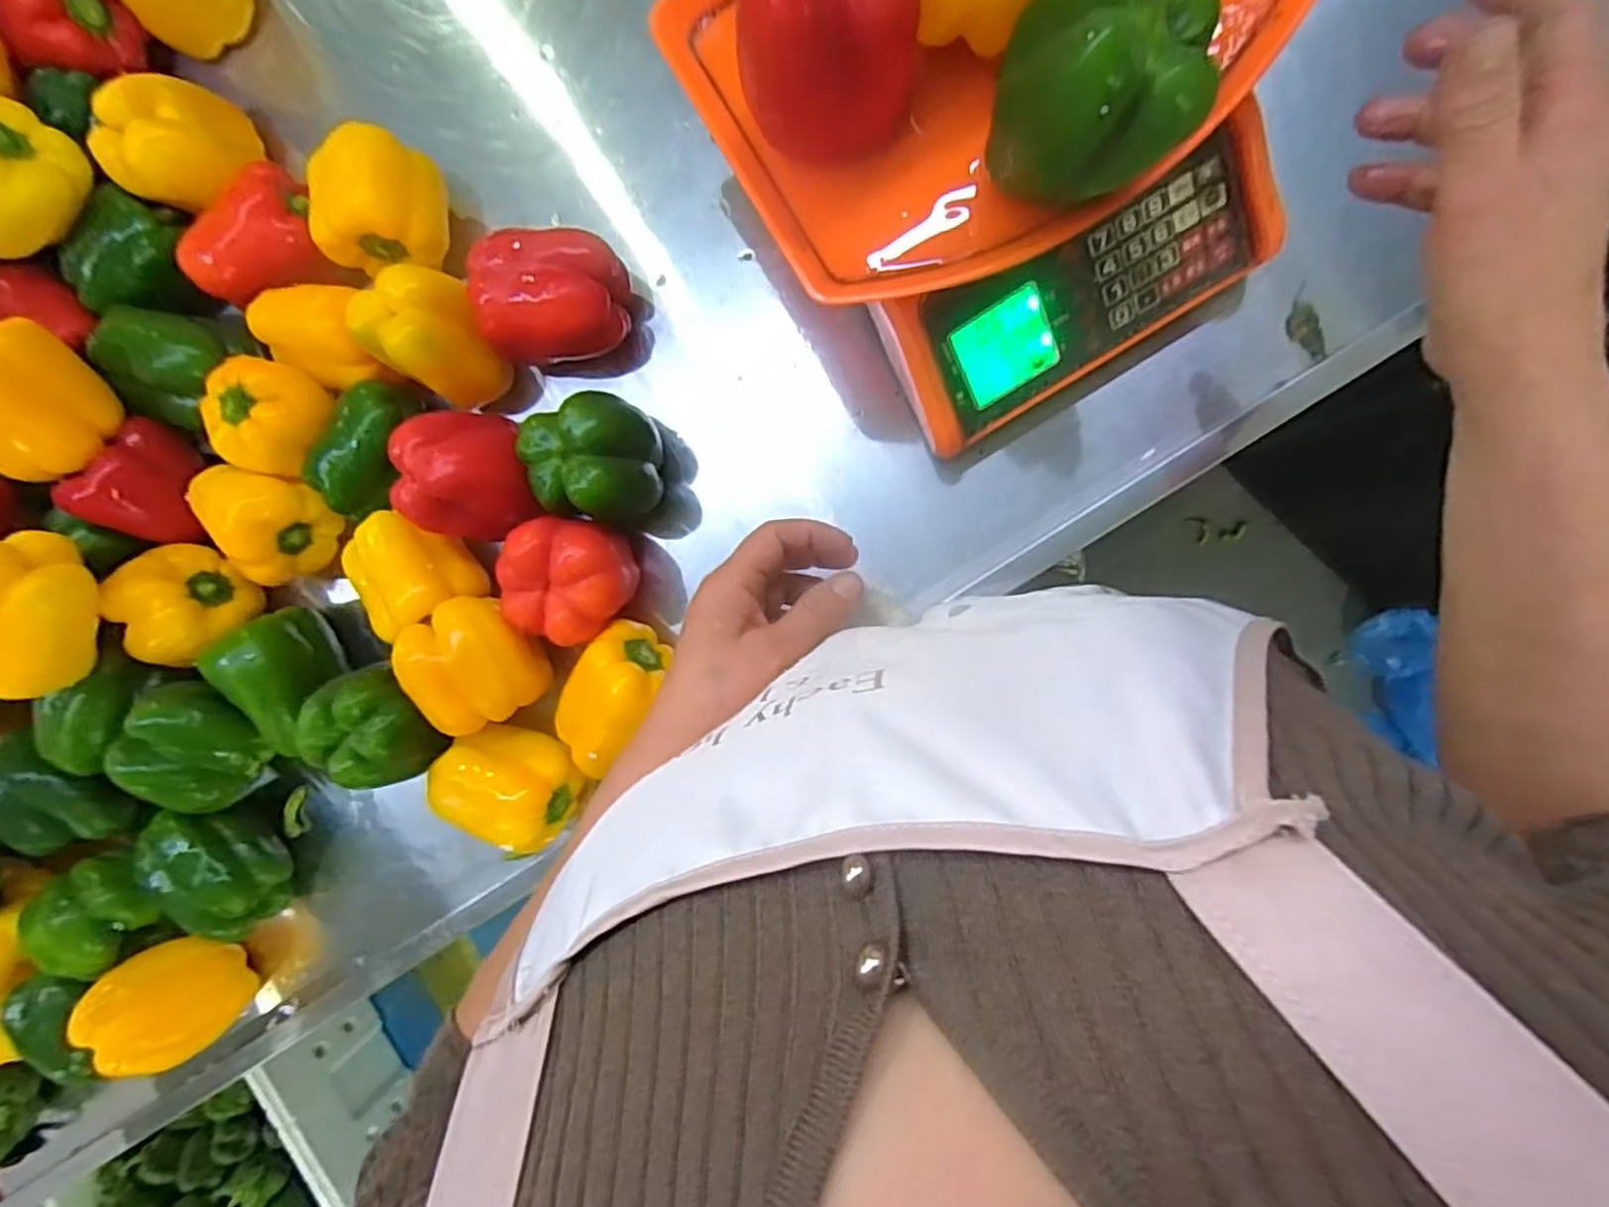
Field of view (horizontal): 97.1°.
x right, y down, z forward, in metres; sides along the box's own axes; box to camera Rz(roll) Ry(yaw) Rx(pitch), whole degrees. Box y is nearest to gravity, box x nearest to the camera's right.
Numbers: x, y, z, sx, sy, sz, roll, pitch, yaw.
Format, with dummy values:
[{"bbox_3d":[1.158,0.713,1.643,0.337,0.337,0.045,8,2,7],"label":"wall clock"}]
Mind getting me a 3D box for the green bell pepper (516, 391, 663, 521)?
[{"bbox_3d":[-0.139,-0.094,0.467,0.077,0.071,0.078,8,94,6],"label":"green bell pepper"}]

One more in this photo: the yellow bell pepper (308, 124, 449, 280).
[{"bbox_3d":[-0.285,-0.270,0.477,0.078,0.060,0.081,5,93,7],"label":"yellow bell pepper"}]

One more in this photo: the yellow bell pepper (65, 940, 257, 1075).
[{"bbox_3d":[-0.477,0.300,0.539,0.082,0.076,0.088,-30,89,7],"label":"yellow bell pepper"}]

